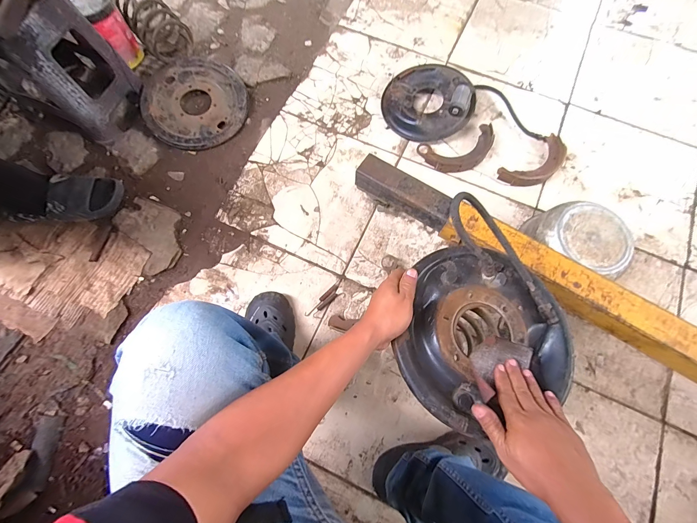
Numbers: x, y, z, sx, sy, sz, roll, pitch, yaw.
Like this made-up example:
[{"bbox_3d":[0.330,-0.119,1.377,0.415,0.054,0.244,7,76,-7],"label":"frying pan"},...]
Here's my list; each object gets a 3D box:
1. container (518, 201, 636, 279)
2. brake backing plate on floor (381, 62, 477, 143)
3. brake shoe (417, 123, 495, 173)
[{"bbox_3d":[0.554,-0.049,0.778,0.211,0.135,0.176,25,74,7],"label":"container"},{"bbox_3d":[0.241,-0.496,0.937,0.258,0.092,0.250,0,74,1],"label":"brake backing plate on floor"},{"bbox_3d":[0.329,-0.323,0.907,0.223,0.028,0.118,-19,74,-4],"label":"brake shoe"}]

